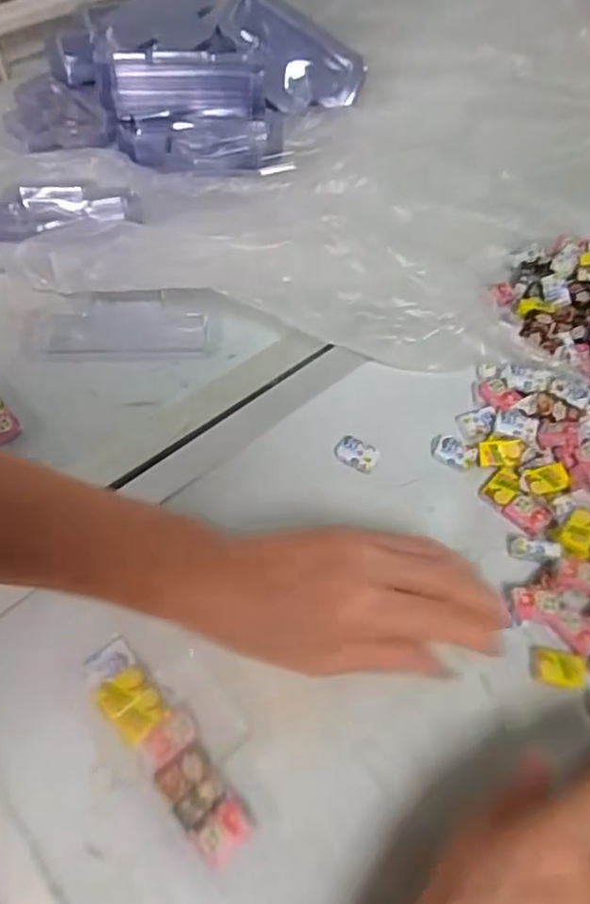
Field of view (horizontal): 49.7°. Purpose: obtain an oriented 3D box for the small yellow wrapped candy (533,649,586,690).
[{"bbox_3d":[0.145,0.119,0.350,0.027,0.004,0.018,14,60,7],"label":"small yellow wrapped candy"}]

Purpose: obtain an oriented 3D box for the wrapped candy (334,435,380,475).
[{"bbox_3d":[0.040,0.001,0.411,0.028,0.007,0.020,25,62,13],"label":"wrapped candy"}]

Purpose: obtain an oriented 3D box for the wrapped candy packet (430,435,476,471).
[{"bbox_3d":[0.102,-0.001,0.412,0.028,0.006,0.019,24,61,12],"label":"wrapped candy packet"}]

